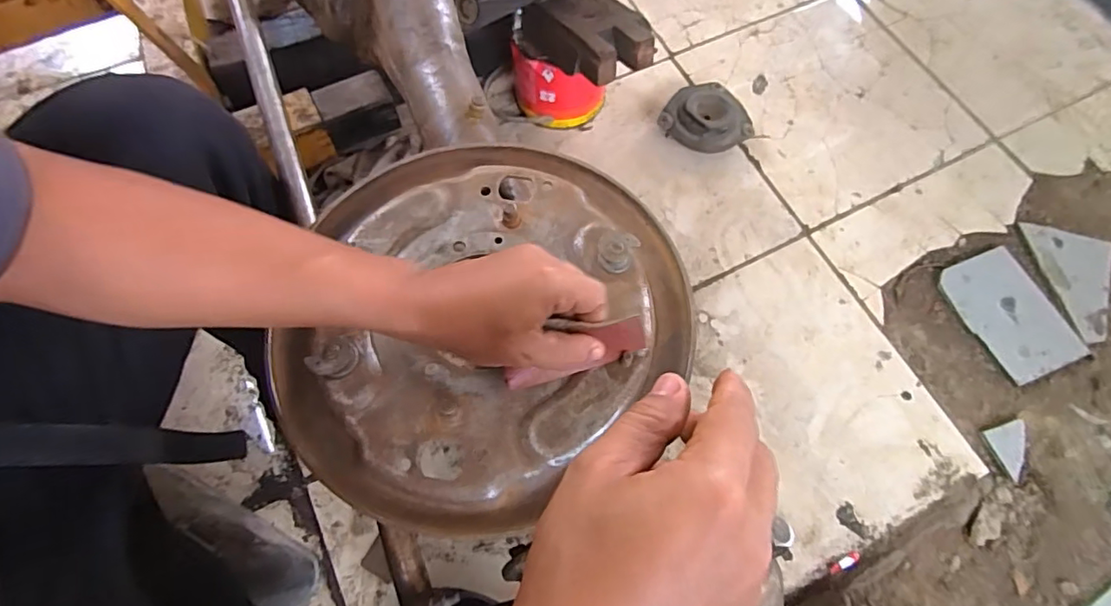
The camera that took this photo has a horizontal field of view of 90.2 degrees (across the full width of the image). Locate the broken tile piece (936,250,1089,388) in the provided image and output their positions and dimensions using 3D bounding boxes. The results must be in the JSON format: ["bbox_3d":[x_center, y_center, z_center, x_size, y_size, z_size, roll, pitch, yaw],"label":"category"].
[{"bbox_3d":[0.669,0.016,0.817,0.136,0.005,0.188,-20,71,-10],"label":"broken tile piece"}]

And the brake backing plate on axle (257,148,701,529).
[{"bbox_3d":[-0.049,0.006,0.406,0.284,0.033,0.301,13,68,3],"label":"brake backing plate on axle"}]

